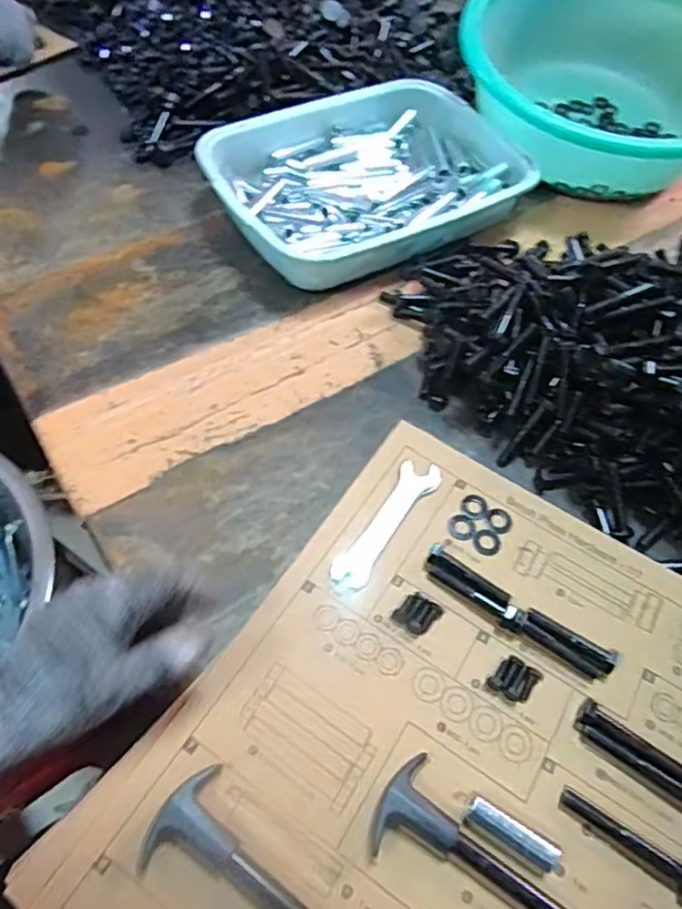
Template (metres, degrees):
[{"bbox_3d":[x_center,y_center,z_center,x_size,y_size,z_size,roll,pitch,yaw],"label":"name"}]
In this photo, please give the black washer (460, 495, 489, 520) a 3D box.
[{"bbox_3d":[0.097,0.038,0.451,0.019,0.004,0.019,1,57,-2],"label":"black washer"}]

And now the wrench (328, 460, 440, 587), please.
[{"bbox_3d":[0.034,0.047,0.439,0.028,0.006,0.112,30,60,16],"label":"wrench"}]

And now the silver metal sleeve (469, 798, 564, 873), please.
[{"bbox_3d":[0.093,0.205,0.332,0.053,0.018,0.014,26,59,14],"label":"silver metal sleeve"}]

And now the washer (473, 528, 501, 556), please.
[{"bbox_3d":[0.103,0.061,0.437,0.019,0.004,0.020,1,57,-2],"label":"washer"}]

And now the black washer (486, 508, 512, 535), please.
[{"bbox_3d":[0.114,0.047,0.446,0.018,0.004,0.020,22,58,11],"label":"black washer"}]

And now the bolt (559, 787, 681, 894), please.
[{"bbox_3d":[0.156,0.209,0.336,0.073,0.014,0.014,31,61,17],"label":"bolt"}]

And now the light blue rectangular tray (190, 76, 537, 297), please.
[{"bbox_3d":[0.029,-0.303,0.671,0.321,0.066,0.236,-27,62,-19],"label":"light blue rectangular tray"}]

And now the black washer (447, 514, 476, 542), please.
[{"bbox_3d":[0.086,0.052,0.441,0.020,0.004,0.020,1,57,-2],"label":"black washer"}]

